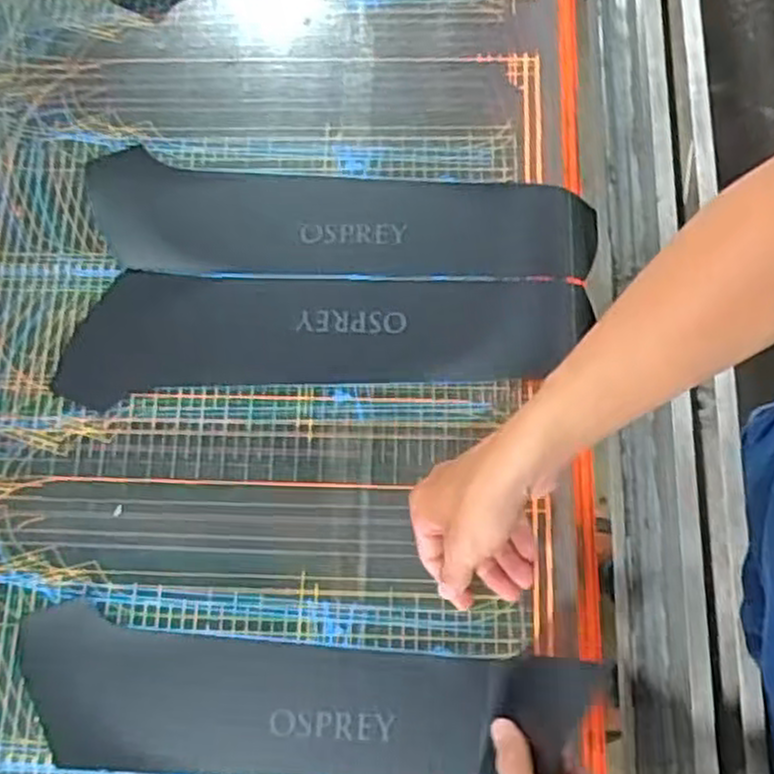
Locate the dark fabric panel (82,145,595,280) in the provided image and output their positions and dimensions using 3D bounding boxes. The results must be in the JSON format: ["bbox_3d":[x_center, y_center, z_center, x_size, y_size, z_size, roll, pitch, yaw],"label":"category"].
[{"bbox_3d":[-0.047,-0.141,0.691,0.443,0.015,0.108,7,76,5],"label":"dark fabric panel"}]

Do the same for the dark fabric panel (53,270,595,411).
[{"bbox_3d":[-0.055,-0.053,0.656,0.426,0.028,0.110,-5,75,3],"label":"dark fabric panel"}]

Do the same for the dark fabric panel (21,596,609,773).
[{"bbox_3d":[-0.064,0.235,0.586,0.421,0.016,0.105,3,77,3],"label":"dark fabric panel"}]

